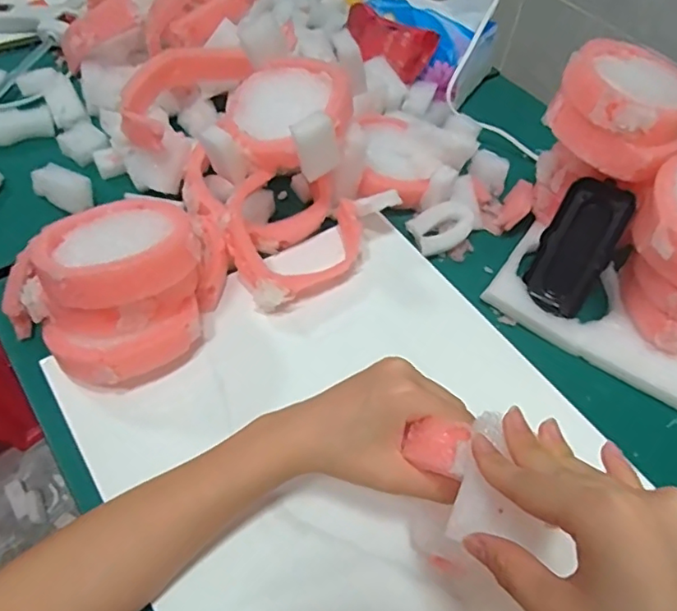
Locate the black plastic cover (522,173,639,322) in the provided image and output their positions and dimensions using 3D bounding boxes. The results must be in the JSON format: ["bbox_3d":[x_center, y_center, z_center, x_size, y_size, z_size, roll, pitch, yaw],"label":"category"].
[{"bbox_3d":[0.191,-0.047,0.461,0.051,0.106,0.024,25,16,13],"label":"black plastic cover"}]

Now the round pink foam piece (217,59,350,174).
[{"bbox_3d":[-0.040,-0.156,0.452,0.098,0.027,0.089,-22,70,1],"label":"round pink foam piece"}]

